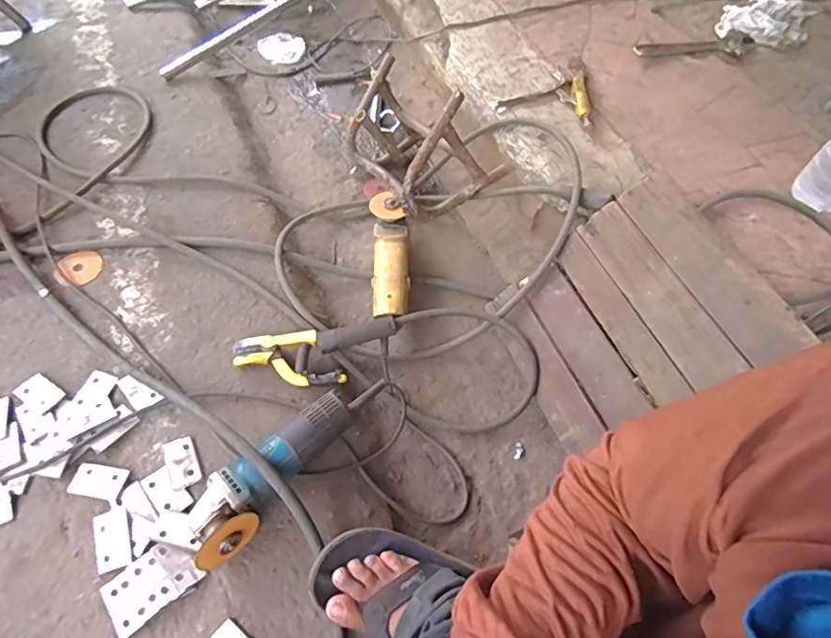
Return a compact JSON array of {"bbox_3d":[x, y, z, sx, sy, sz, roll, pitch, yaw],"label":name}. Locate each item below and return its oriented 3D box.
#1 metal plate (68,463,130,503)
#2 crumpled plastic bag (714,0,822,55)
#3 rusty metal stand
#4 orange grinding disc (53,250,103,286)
[{"bbox_3d":[-0.424,0.217,0.713,0.072,0.004,0.044,9,53,5],"label":"metal plate"},{"bbox_3d":[0.808,-0.674,1.196,0.300,0.038,0.178,-9,60,-4],"label":"crumpled plastic bag"},{"bbox_3d":[0.001,-0.354,1.019,0.222,0.244,0.320,-27,62,-15],"label":"rusty metal stand"},{"bbox_3d":[-0.575,-0.088,0.912,0.070,0.011,0.073,-1,60,1],"label":"orange grinding disc"}]

